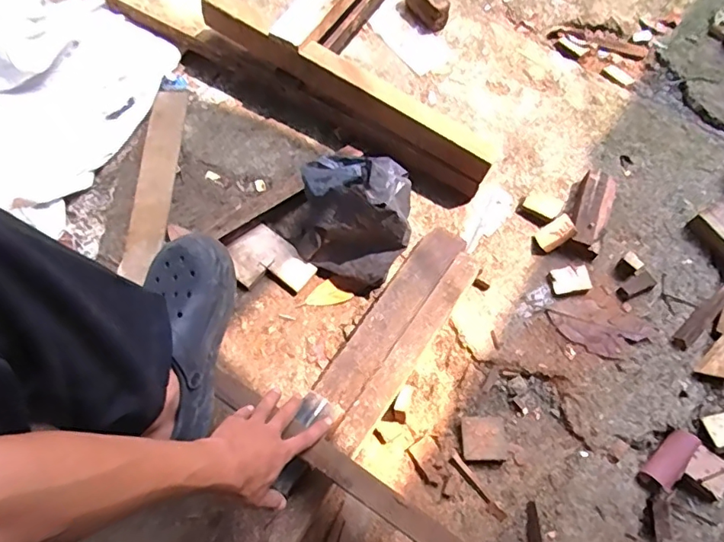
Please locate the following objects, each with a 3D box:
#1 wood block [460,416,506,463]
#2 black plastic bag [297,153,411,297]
[{"bbox_3d":[0.177,0.244,0.769,0.064,0.014,0.061,2,67,-2],"label":"wood block"},{"bbox_3d":[-0.012,-0.092,0.816,0.170,0.163,0.190,9,67,2],"label":"black plastic bag"}]

